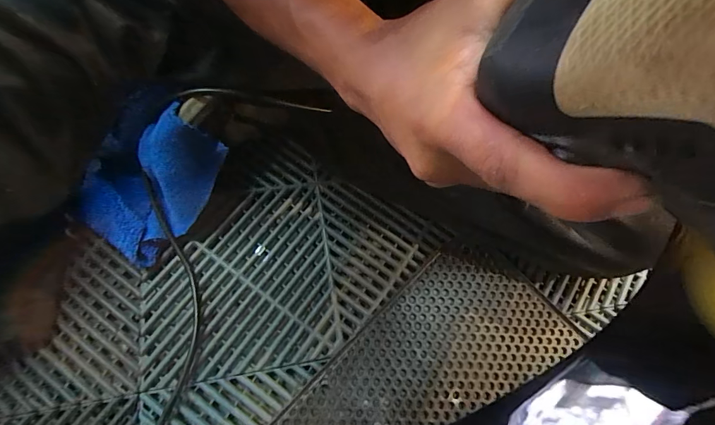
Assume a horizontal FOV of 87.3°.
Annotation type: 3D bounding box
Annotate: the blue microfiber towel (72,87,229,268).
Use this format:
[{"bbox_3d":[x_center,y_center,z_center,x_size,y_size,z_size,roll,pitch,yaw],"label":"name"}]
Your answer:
[{"bbox_3d":[-0.224,-0.037,0.385,0.127,0.114,0.140,30,70,5],"label":"blue microfiber towel"}]

